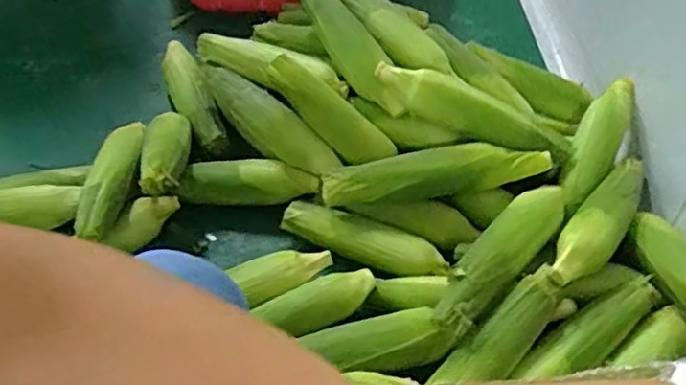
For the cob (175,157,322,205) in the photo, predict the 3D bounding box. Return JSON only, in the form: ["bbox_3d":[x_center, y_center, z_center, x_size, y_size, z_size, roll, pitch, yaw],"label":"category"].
[{"bbox_3d":[-0.121,-0.015,0.852,0.177,0.044,0.049,-1,50,2],"label":"cob"}]

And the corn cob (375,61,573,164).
[{"bbox_3d":[0.160,-0.097,0.815,0.257,0.050,0.054,23,56,2],"label":"corn cob"}]

